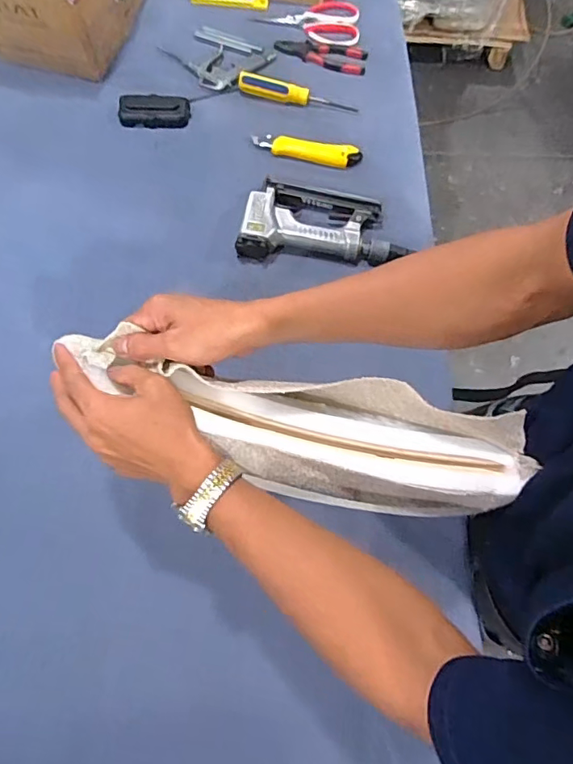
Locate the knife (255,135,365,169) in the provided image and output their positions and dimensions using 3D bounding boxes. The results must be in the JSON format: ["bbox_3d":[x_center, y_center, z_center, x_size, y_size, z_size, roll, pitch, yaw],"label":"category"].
[{"bbox_3d":[0.033,-0.365,0.808,0.168,0.019,0.029,11,69,1],"label":"knife"}]

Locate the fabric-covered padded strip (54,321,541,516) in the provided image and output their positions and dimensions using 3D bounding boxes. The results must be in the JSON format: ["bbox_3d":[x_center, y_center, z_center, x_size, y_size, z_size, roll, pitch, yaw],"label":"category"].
[{"bbox_3d":[0.002,0.040,0.435,0.385,0.080,0.094,14,70,3],"label":"fabric-covered padded strip"}]

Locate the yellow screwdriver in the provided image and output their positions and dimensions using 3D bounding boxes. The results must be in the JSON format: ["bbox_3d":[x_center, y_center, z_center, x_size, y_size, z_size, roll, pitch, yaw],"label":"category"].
[{"bbox_3d":[0.018,-0.471,0.837,0.191,0.033,0.029,10,69,1],"label":"yellow screwdriver"}]

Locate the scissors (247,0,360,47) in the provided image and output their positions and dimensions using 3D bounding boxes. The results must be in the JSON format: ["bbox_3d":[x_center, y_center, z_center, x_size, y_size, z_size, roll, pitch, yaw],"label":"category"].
[{"bbox_3d":[0.034,-0.634,0.904,0.185,0.013,0.100,2,70,-2],"label":"scissors"}]

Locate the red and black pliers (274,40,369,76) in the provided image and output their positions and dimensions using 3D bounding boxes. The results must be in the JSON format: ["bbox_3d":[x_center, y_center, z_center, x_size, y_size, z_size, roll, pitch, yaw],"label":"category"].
[{"bbox_3d":[0.058,-0.562,0.885,0.158,0.009,0.059,9,69,1],"label":"red and black pliers"}]

